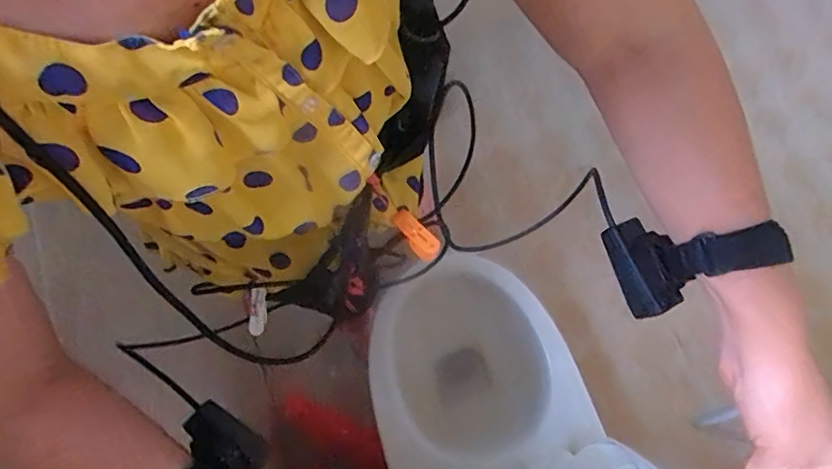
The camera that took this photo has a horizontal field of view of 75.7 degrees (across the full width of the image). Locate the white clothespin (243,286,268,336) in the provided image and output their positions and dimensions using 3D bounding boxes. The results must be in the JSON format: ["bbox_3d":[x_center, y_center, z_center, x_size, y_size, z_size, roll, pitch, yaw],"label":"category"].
[{"bbox_3d":[-0.174,0.083,0.578,0.020,0.025,0.050,-3,74,-1],"label":"white clothespin"}]

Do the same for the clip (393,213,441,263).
[{"bbox_3d":[0.000,0.001,0.527,0.022,0.018,0.058,-40,78,-11],"label":"clip"}]

